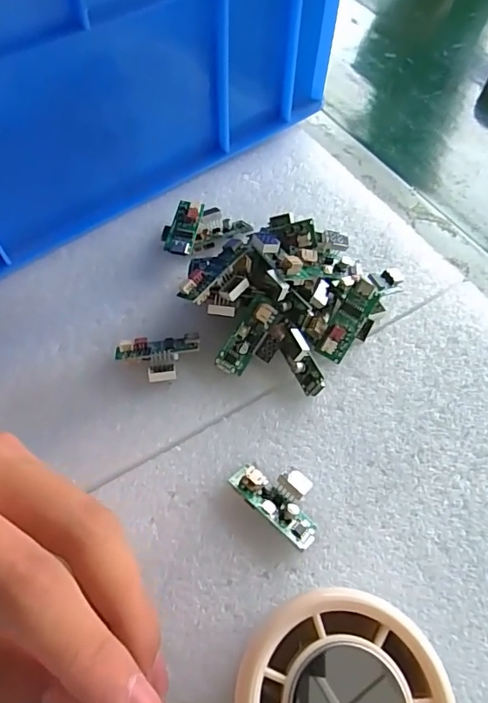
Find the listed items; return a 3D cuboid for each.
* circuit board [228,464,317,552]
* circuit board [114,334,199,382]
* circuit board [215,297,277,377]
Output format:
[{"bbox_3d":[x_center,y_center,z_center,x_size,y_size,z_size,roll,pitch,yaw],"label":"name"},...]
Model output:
[{"bbox_3d":[0.015,0.058,0.197,0.038,0.012,0.022,38,66,18],"label":"circuit board"},{"bbox_3d":[-0.040,0.003,0.230,0.039,0.008,0.023,-6,61,-5],"label":"circuit board"},{"bbox_3d":[0.001,-0.007,0.228,0.012,0.009,0.037,33,92,16],"label":"circuit board"}]

